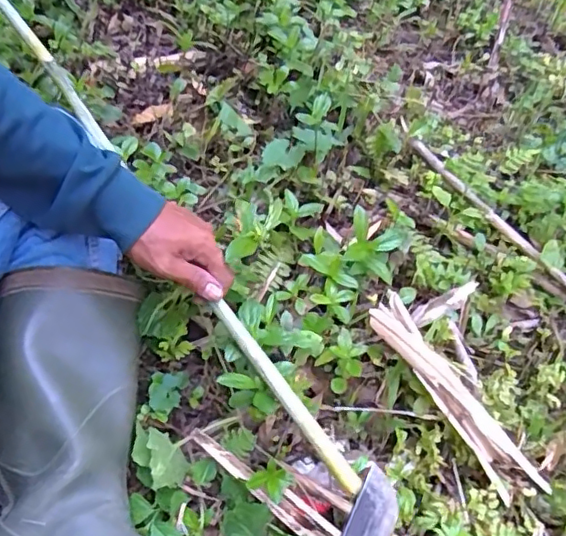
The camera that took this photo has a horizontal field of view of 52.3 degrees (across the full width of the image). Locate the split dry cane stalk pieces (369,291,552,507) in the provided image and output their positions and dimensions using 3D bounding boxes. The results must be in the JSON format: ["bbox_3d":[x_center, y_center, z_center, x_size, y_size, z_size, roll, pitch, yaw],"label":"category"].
[{"bbox_3d":[0.165,0.121,0.541,0.050,0.031,0.228,-41,93,-31],"label":"split dry cane stalk pieces"}]

